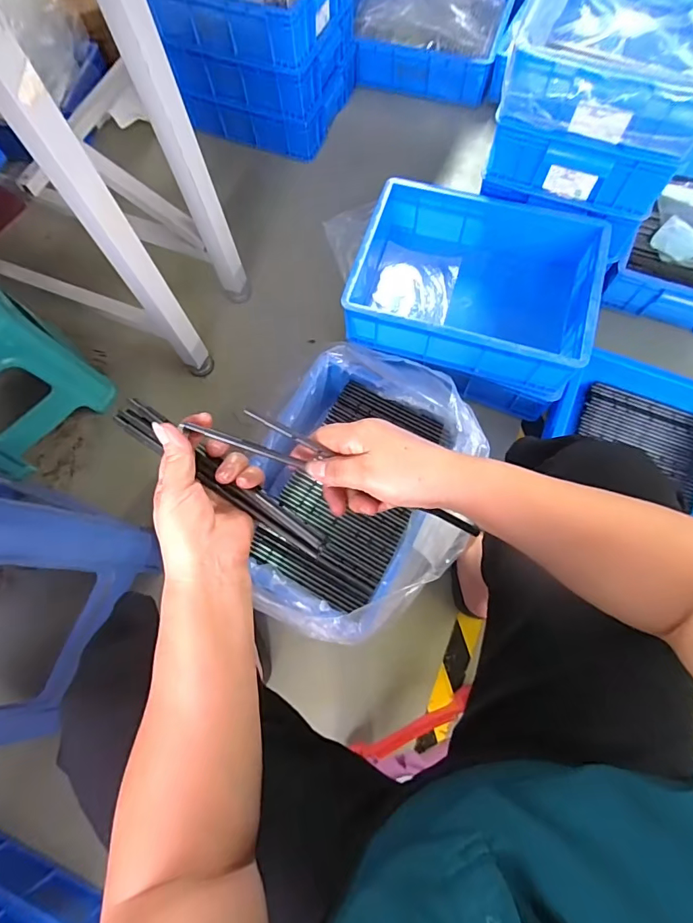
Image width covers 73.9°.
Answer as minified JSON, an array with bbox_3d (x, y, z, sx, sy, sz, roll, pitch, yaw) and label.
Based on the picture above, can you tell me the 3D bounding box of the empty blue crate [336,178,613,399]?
[{"bbox_3d":[0.232,-0.315,0.866,0.406,0.172,0.326,17,73,8],"label":"empty blue crate"}]

